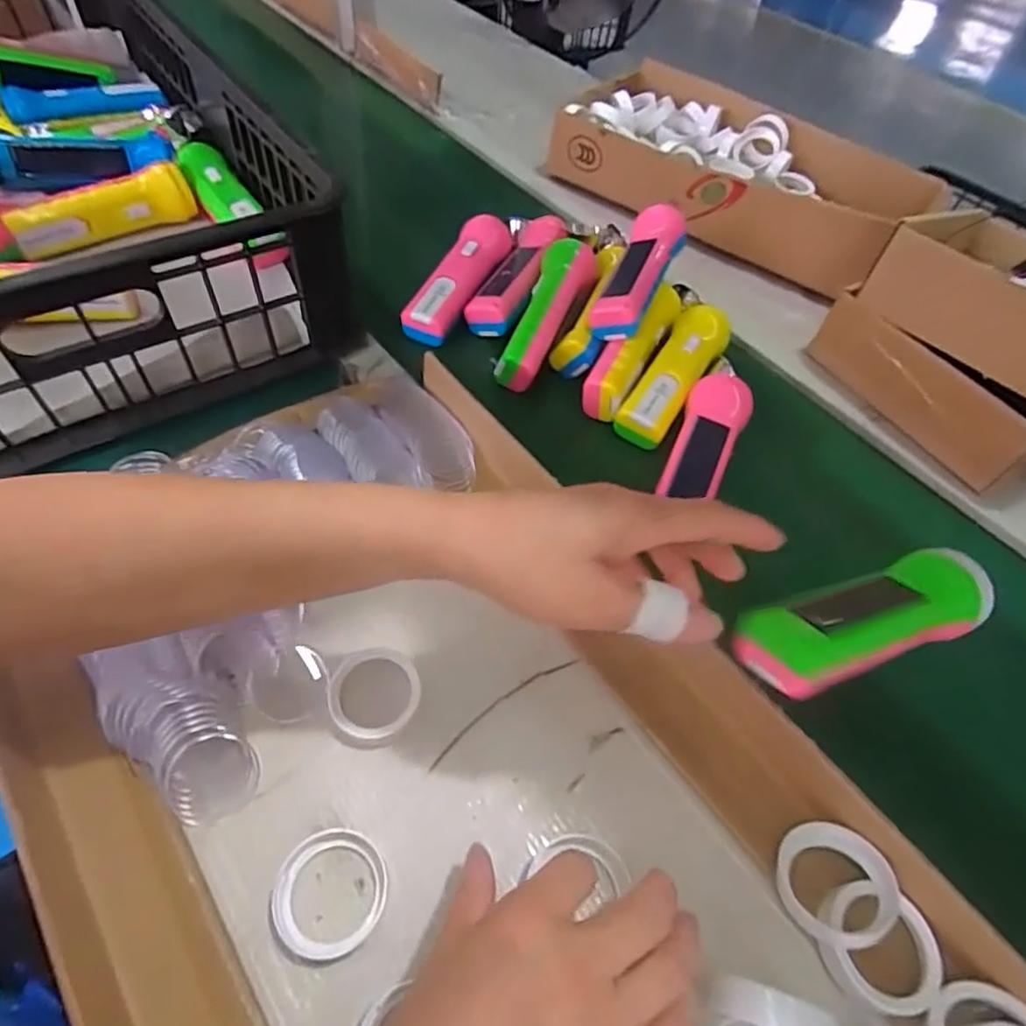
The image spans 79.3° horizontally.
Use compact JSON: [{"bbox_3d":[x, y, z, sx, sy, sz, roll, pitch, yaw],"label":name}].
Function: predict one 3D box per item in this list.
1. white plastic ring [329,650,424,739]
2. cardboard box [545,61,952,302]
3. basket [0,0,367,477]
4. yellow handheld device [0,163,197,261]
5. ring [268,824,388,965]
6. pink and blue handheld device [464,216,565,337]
[{"bbox_3d":[-0.081,0.106,0.364,0.051,0.017,0.053,3,54,-4],"label":"white plastic ring"},{"bbox_3d":[0.260,-0.415,0.743,0.393,0.097,0.241,31,57,15],"label":"cardboard box"},{"bbox_3d":[-0.443,-0.297,0.546,0.405,0.143,0.585,-27,62,-24],"label":"basket"},{"bbox_3d":[-0.382,-0.281,0.579,0.156,0.043,0.029,-27,62,-23],"label":"yellow handheld device"},{"bbox_3d":[-0.091,0.190,0.309,0.055,0.014,0.054,3,54,-4],"label":"ring"},{"bbox_3d":[0.005,-0.234,0.610,0.055,0.037,0.154,19,59,10],"label":"pink and blue handheld device"}]

